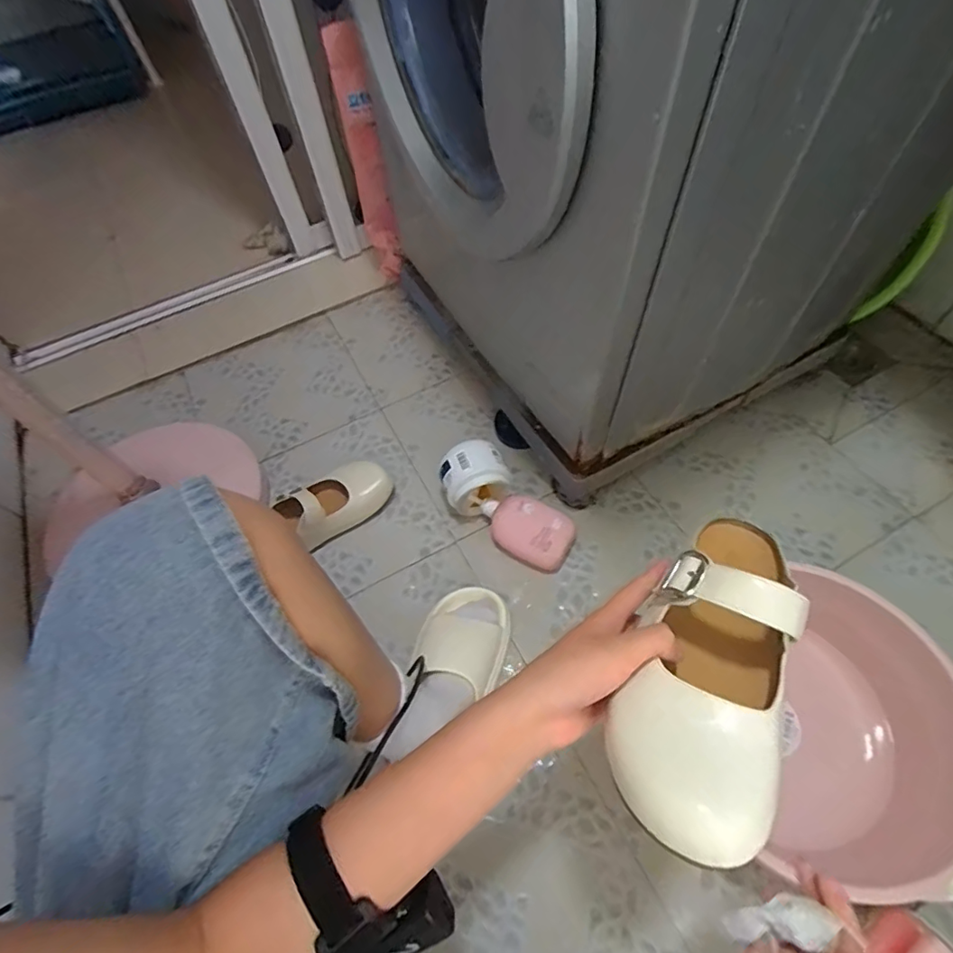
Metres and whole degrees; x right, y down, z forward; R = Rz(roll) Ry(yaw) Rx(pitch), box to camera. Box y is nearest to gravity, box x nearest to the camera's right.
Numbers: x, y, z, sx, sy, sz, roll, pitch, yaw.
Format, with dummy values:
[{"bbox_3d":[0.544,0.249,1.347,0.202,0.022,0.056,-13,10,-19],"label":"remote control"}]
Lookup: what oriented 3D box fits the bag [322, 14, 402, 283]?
[{"bbox_3d":[-0.195,-0.557,0.938,0.058,0.396,0.074,-14,58,-3],"label":"bag"}]

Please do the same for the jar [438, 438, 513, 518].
[{"bbox_3d":[-0.006,0.006,0.794,0.091,0.105,0.071,-22,59,-10],"label":"jar"}]

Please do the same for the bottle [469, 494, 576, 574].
[{"bbox_3d":[0.064,0.074,0.779,0.161,0.051,0.080,29,65,20],"label":"bottle"}]

